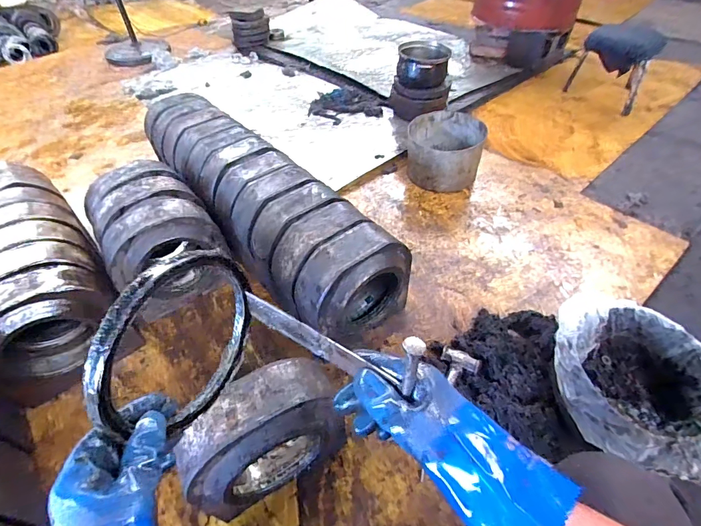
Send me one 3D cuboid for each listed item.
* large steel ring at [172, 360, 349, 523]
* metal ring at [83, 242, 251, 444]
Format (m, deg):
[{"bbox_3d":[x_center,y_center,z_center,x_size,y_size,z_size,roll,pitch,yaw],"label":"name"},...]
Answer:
[{"bbox_3d":[-0.160,0.346,0.727,0.278,0.311,0.122,-29,51,-21],"label":"large steel ring"},{"bbox_3d":[-0.169,0.083,0.394,0.030,0.197,0.190,22,52,18],"label":"metal ring"}]

